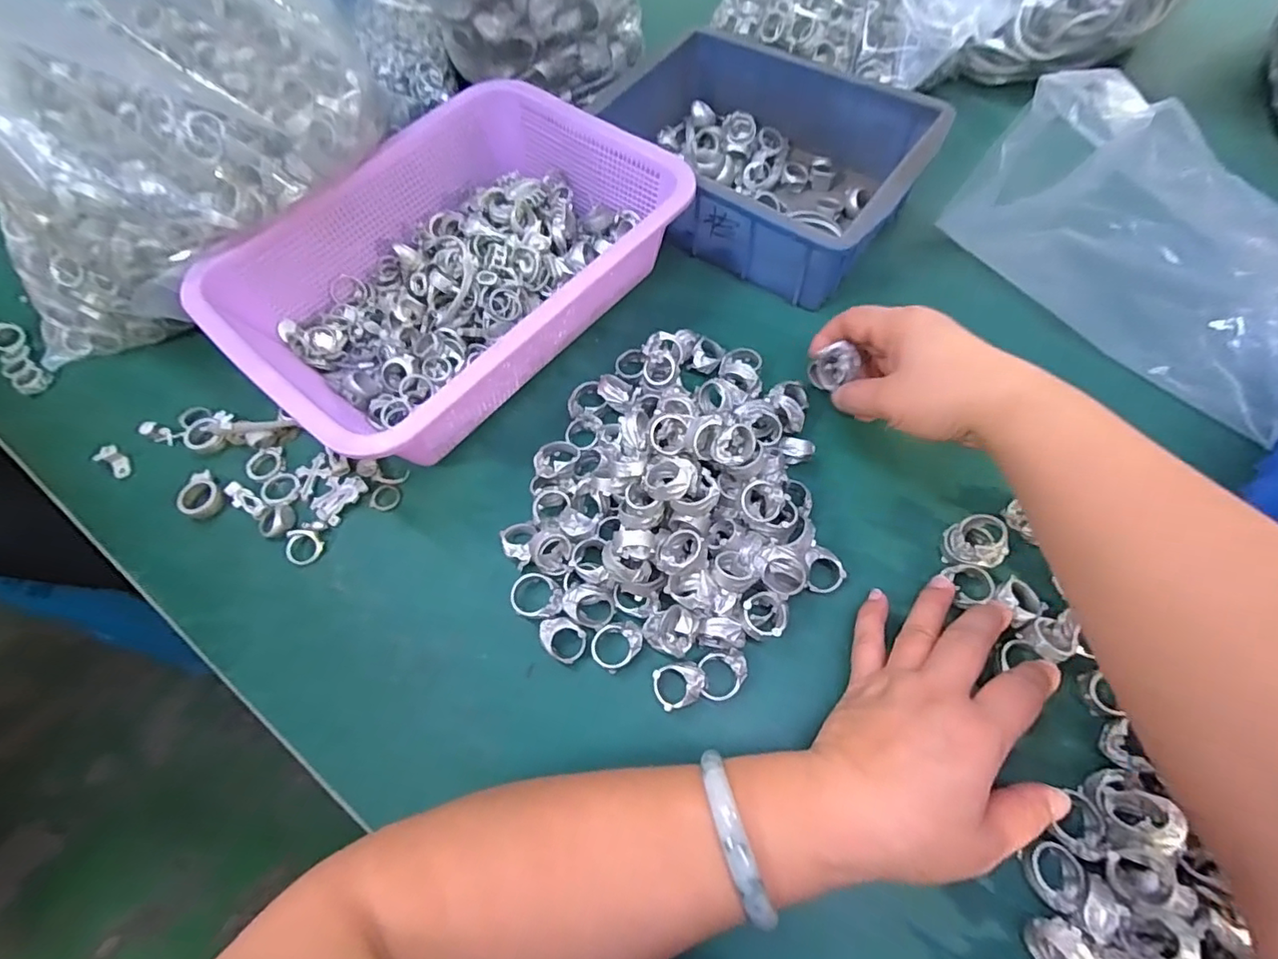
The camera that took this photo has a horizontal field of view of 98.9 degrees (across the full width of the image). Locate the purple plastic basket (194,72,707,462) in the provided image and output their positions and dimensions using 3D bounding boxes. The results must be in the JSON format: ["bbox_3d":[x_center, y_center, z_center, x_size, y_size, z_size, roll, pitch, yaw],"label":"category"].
[{"bbox_3d":[-0.129,-0.160,0.389,0.214,0.074,0.300,38,72,19],"label":"purple plastic basket"}]

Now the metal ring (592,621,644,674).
[{"bbox_3d":[-0.013,0.092,0.308,0.024,0.007,0.029,40,73,19],"label":"metal ring"}]

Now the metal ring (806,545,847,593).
[{"bbox_3d":[0.108,0.053,0.319,0.023,0.014,0.025,-1,64,3],"label":"metal ring"}]

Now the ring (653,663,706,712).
[{"bbox_3d":[0.022,0.110,0.296,0.028,0.013,0.022,-22,65,-7],"label":"ring"}]

